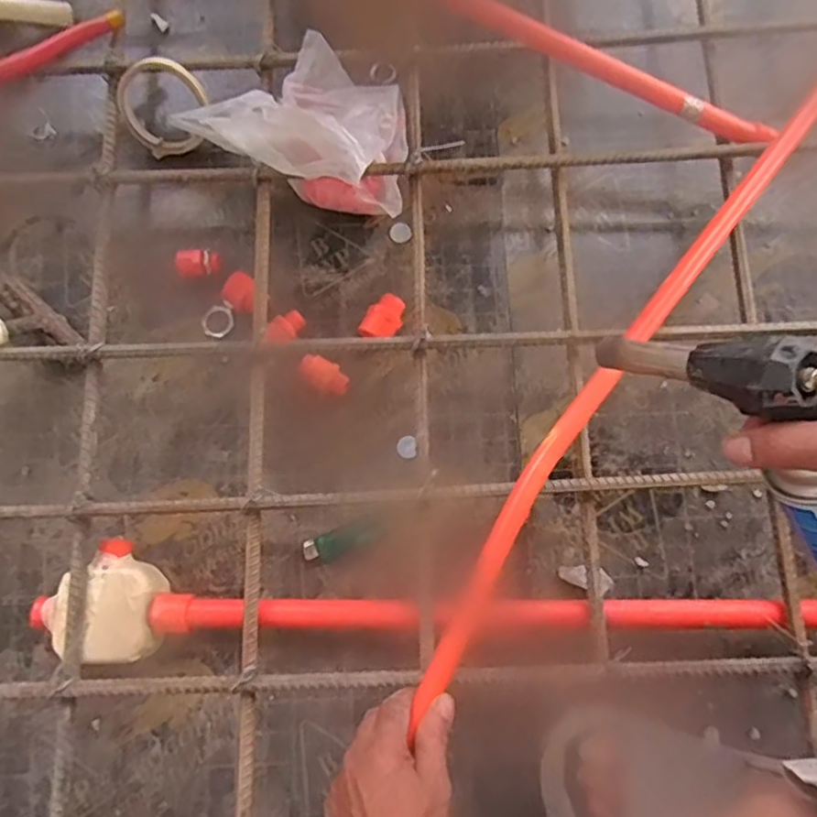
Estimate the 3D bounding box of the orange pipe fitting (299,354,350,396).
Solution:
[{"bbox_3d":[-0.083,-0.034,0.656,0.052,0.027,0.029,33,80,6],"label":"orange pipe fitting"}]

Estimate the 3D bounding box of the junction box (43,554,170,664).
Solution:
[{"bbox_3d":[-0.271,0.180,0.586,0.098,0.056,0.089,-4,79,-1],"label":"junction box"}]

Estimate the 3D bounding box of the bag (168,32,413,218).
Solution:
[{"bbox_3d":[-0.094,-0.286,0.642,0.219,0.126,0.142,27,80,5],"label":"bag"}]

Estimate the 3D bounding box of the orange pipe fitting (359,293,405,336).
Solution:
[{"bbox_3d":[-0.024,-0.088,0.650,0.035,0.034,0.050,24,80,5],"label":"orange pipe fitting"}]

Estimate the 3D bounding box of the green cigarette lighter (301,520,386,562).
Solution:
[{"bbox_3d":[-0.062,0.127,0.625,0.079,0.010,0.026,-20,79,-4],"label":"green cigarette lighter"}]

